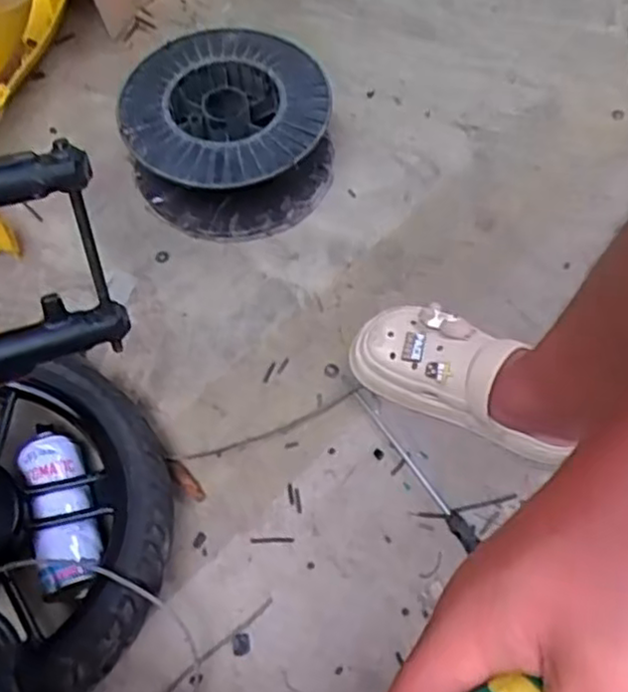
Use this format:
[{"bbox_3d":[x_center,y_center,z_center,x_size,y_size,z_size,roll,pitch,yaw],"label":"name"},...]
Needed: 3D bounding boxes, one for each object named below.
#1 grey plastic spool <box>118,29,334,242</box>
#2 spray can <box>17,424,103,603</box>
[{"bbox_3d":[-0.110,-0.277,0.941,0.254,0.129,0.248,-1,63,2],"label":"grey plastic spool"},{"bbox_3d":[-0.260,0.163,0.733,0.065,0.071,0.179,-15,63,-8],"label":"spray can"}]

